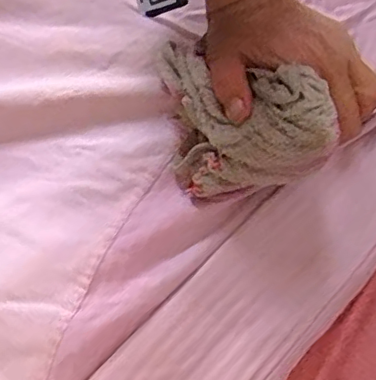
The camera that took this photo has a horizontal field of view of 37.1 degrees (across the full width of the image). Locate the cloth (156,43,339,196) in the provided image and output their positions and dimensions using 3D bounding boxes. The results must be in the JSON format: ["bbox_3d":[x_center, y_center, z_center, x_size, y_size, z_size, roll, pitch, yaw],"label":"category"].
[{"bbox_3d":[0.031,-0.051,0.340,0.086,0.069,0.110,-9,70,-1],"label":"cloth"}]

